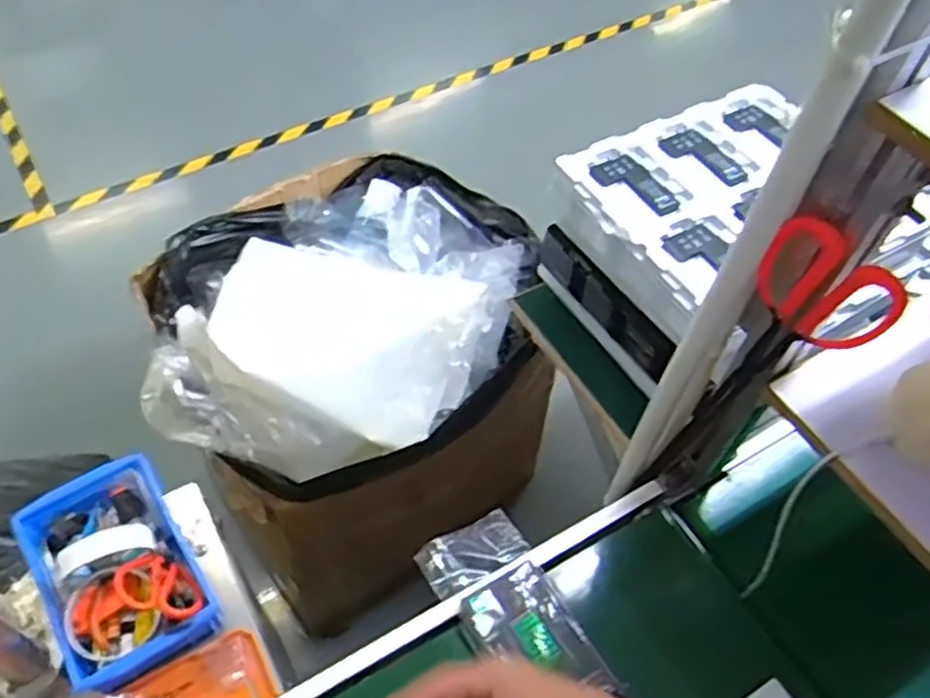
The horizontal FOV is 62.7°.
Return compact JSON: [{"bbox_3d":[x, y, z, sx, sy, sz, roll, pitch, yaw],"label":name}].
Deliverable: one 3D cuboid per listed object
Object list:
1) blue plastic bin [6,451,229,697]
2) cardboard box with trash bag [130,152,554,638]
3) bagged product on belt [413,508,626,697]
[{"bbox_3d":[-0.349,0.221,0.768,0.138,0.078,0.211,-27,60,-21],"label":"blue plastic bin"},{"bbox_3d":[-0.213,0.074,1.413,0.630,0.656,0.533,-33,62,-24],"label":"cardboard box with trash bag"},{"bbox_3d":[0.045,0.242,0.702,0.097,0.033,0.194,-26,59,-20],"label":"bagged product on belt"}]

